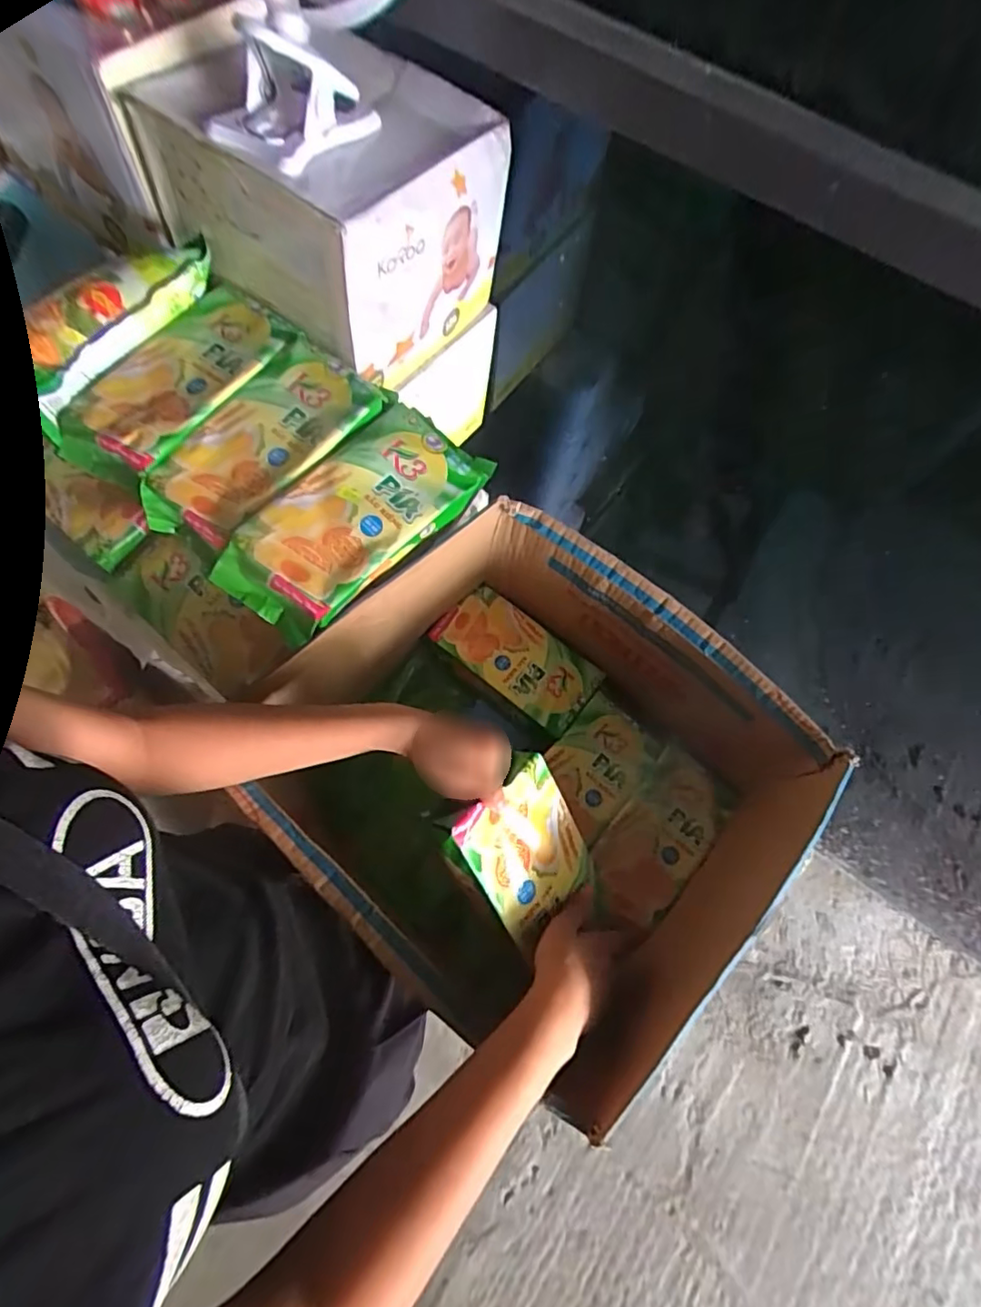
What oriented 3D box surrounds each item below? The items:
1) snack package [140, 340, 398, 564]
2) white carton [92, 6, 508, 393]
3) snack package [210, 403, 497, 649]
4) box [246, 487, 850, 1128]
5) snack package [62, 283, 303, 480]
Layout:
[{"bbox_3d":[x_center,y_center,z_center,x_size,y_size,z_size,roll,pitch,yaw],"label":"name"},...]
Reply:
[{"bbox_3d":[-0.207,-0.192,0.532,0.108,0.055,0.234,42,71,12],"label":"snack package"},{"bbox_3d":[-0.152,-0.439,0.577,0.267,0.204,0.242,31,69,8],"label":"white carton"},{"bbox_3d":[-0.121,-0.124,0.527,0.108,0.056,0.256,42,71,12],"label":"snack package"},{"bbox_3d":[0.030,0.116,0.584,0.423,0.227,0.395,39,71,14],"label":"box"},{"bbox_3d":[-0.293,-0.249,0.546,0.108,0.057,0.214,37,70,10],"label":"snack package"}]

